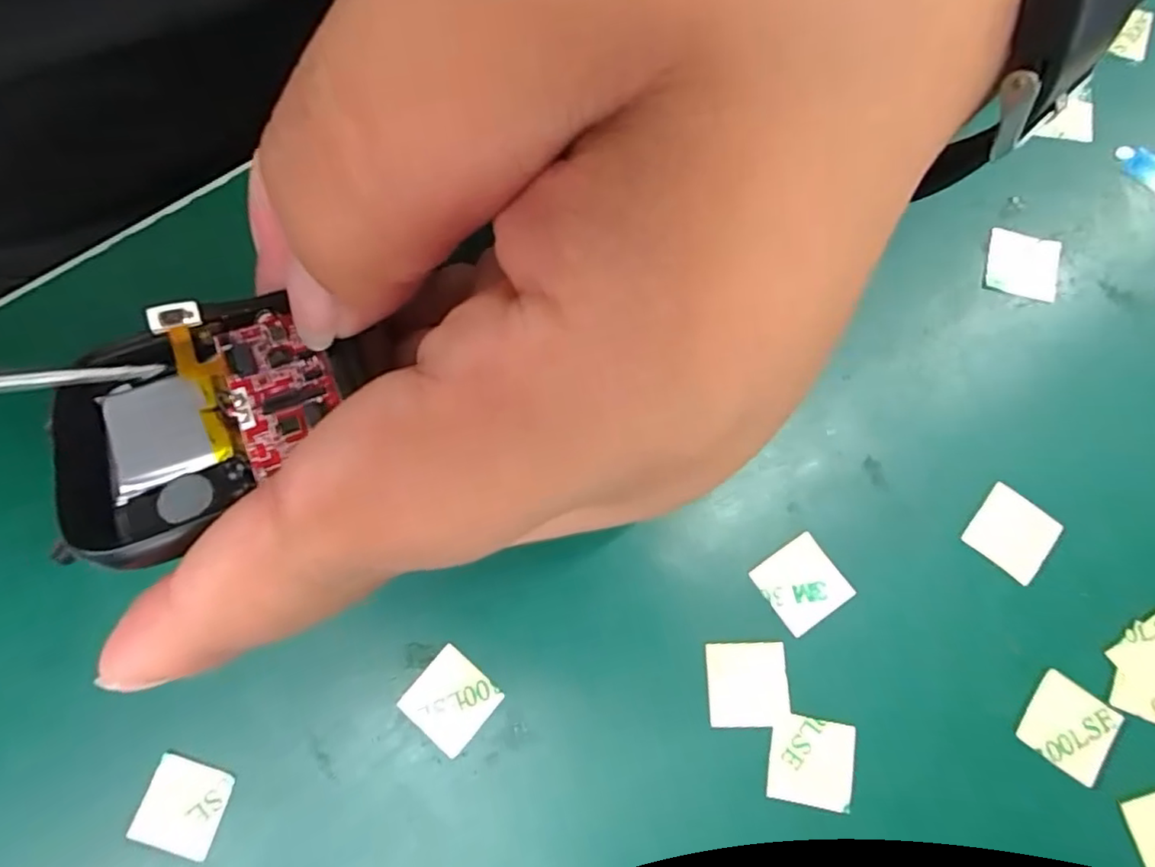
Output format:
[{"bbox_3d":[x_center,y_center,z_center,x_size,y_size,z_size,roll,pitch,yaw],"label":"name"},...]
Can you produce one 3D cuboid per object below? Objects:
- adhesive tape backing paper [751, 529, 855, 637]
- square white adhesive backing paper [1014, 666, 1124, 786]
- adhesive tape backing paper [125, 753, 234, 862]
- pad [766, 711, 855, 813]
[{"bbox_3d":[0.046,0.030,0.121,0.015,0.004,0.015,-34,78,-7],"label":"adhesive tape backing paper"},{"bbox_3d":[0.095,0.056,0.116,0.015,0.004,0.015,36,79,9],"label":"square white adhesive backing paper"},{"bbox_3d":[-0.075,0.071,0.113,0.015,0.004,0.015,17,77,5],"label":"adhesive tape backing paper"},{"bbox_3d":[0.045,0.062,0.114,0.016,0.004,0.015,10,76,3],"label":"pad"}]

